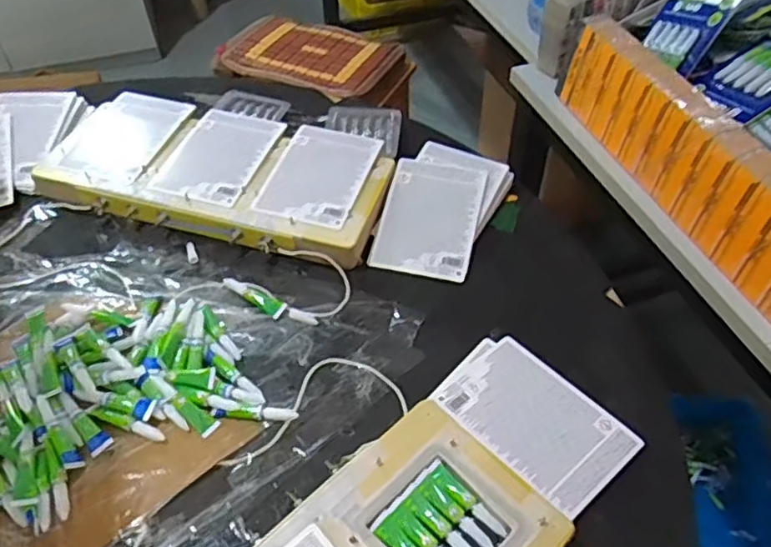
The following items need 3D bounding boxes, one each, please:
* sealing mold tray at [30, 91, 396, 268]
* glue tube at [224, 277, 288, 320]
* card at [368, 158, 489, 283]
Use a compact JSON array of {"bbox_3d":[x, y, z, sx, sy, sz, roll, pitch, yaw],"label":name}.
[{"bbox_3d":[-0.210,-0.132,0.823,0.426,0.044,0.206,12,50,12],"label":"sealing mold tray"},{"bbox_3d":[-0.144,0.024,0.717,0.083,0.009,0.022,27,54,23],"label":"glue tube"},{"bbox_3d":[0.055,-0.072,0.788,0.115,0.009,0.170,11,60,10],"label":"card"}]

